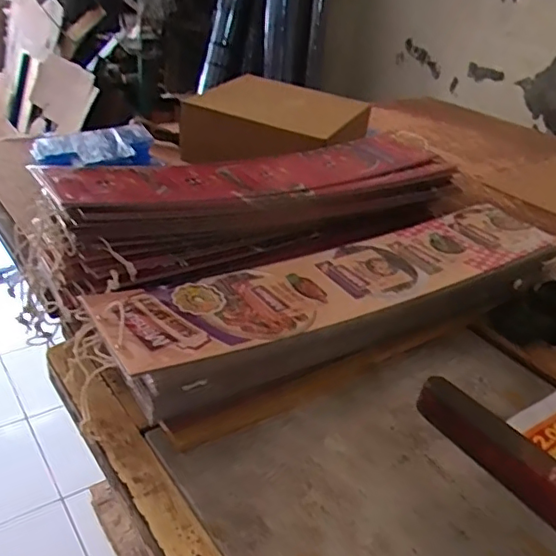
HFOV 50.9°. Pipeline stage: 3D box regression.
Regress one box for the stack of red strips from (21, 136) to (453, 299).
[{"bbox_3d":[-0.020,-0.106,0.752,0.550,0.097,0.178,-17,39,-34],"label":"stack of red strips"}]

